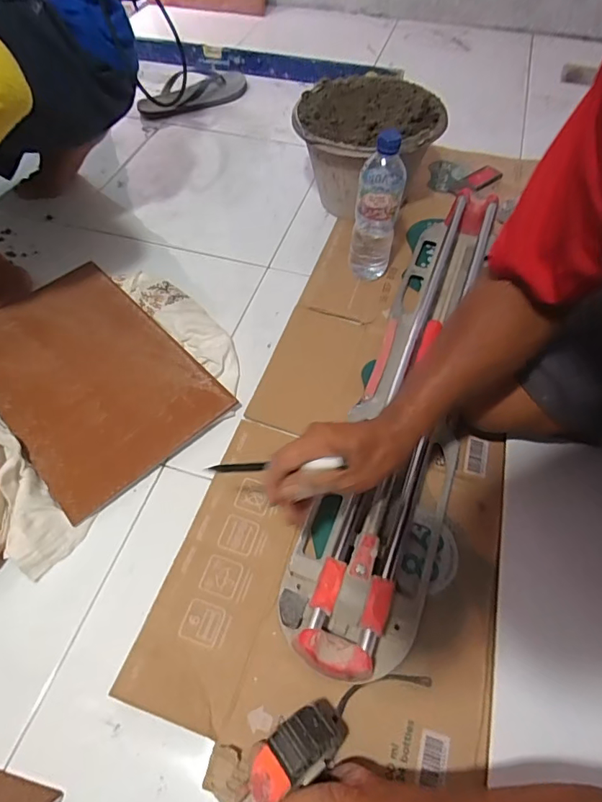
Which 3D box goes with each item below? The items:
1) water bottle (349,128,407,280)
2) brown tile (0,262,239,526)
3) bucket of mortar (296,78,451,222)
[{"bbox_3d":[0.116,-0.288,0.713,0.066,0.219,0.073,11,57,7],"label":"water bottle"},{"bbox_3d":[-0.309,-0.048,0.670,0.241,0.015,0.390,-38,63,-22],"label":"brown tile"},{"bbox_3d":[0.123,-0.460,0.845,0.232,0.154,0.248,0,57,0],"label":"bucket of mortar"}]

